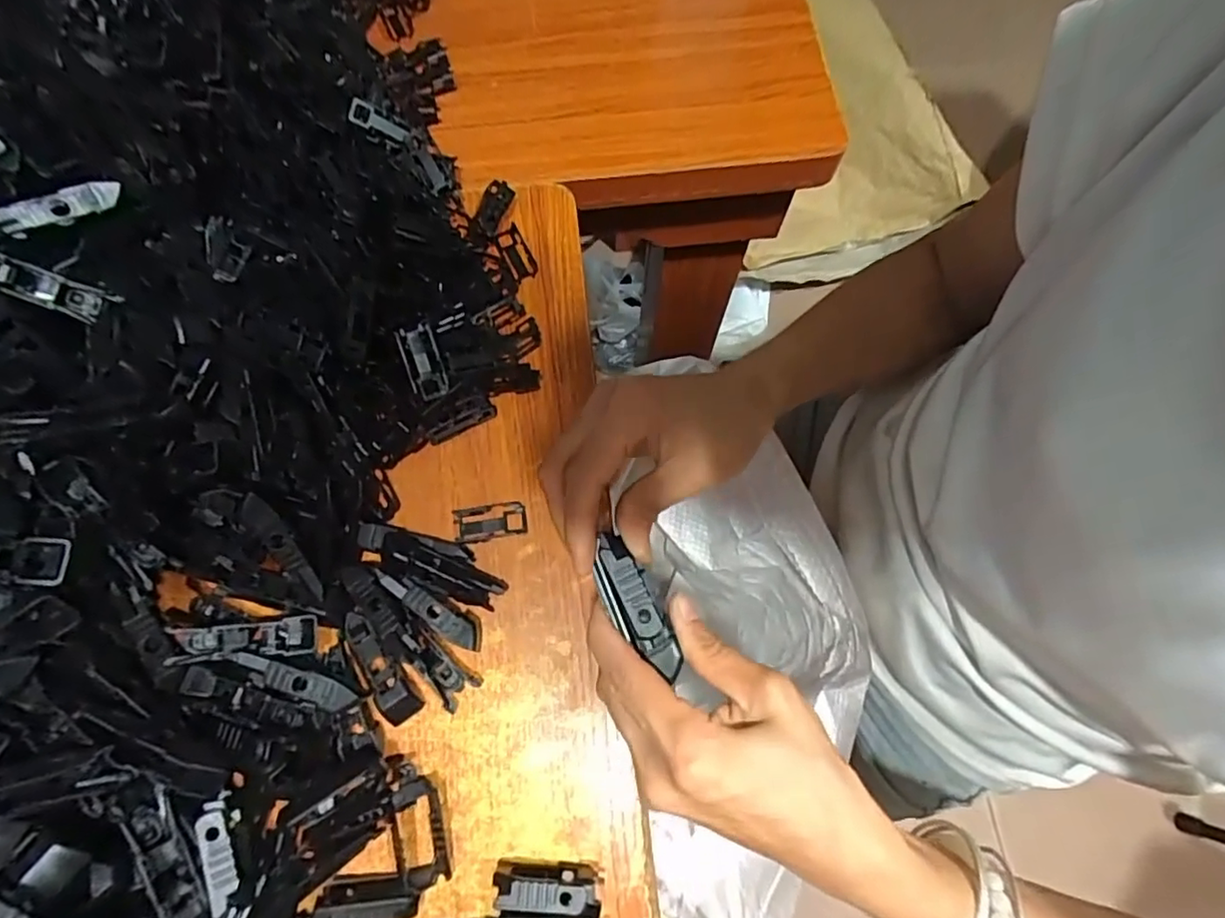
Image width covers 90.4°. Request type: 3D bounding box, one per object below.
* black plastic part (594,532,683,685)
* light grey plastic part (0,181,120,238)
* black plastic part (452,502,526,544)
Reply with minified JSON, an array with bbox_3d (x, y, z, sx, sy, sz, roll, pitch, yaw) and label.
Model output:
[{"bbox_3d":[0.009,0.063,0.254,0.018,0.005,0.062,-27,83,-10],"label":"black plastic part"},{"bbox_3d":[-0.269,-0.118,0.290,0.062,0.013,0.007,-32,75,-25],"label":"light grey plastic part"},{"bbox_3d":[-0.070,0.036,0.348,0.041,0.004,0.020,-7,72,-4],"label":"black plastic part"}]

